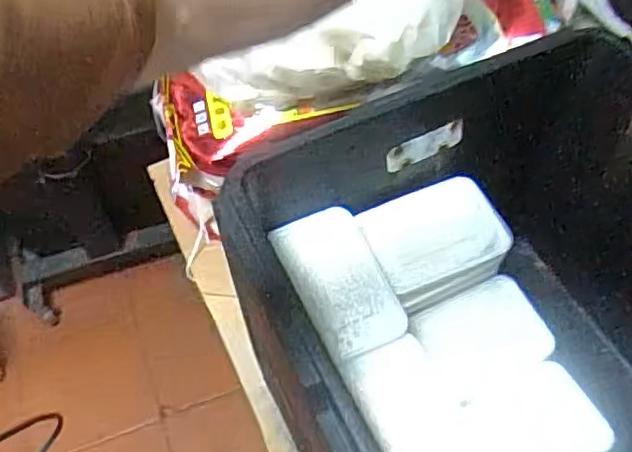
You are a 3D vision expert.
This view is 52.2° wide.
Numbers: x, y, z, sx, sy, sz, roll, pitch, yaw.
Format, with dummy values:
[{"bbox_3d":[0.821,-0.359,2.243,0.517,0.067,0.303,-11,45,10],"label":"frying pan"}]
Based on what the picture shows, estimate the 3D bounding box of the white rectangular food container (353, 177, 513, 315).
[{"bbox_3d":[0.139,0.021,0.764,0.155,0.068,0.114,-18,55,-11],"label":"white rectangular food container"}]

